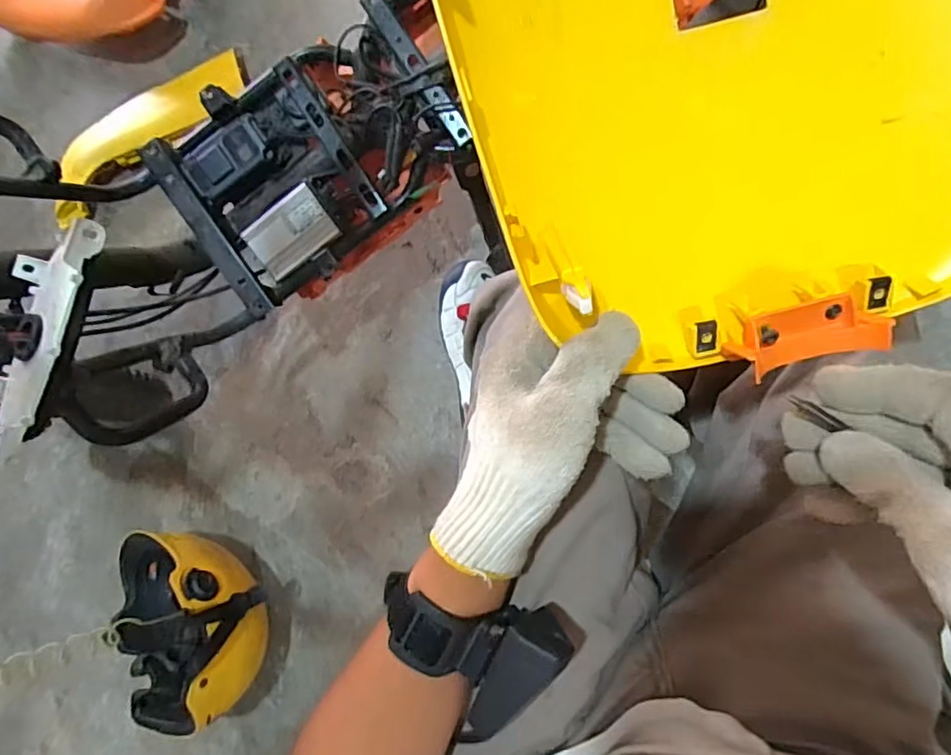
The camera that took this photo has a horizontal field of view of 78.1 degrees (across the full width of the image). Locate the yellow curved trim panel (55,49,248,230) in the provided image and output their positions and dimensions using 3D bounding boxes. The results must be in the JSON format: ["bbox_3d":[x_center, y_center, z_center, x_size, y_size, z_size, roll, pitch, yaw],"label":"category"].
[{"bbox_3d":[-0.535,-0.390,0.935,0.390,0.055,0.098,-35,82,5],"label":"yellow curved trim panel"}]

